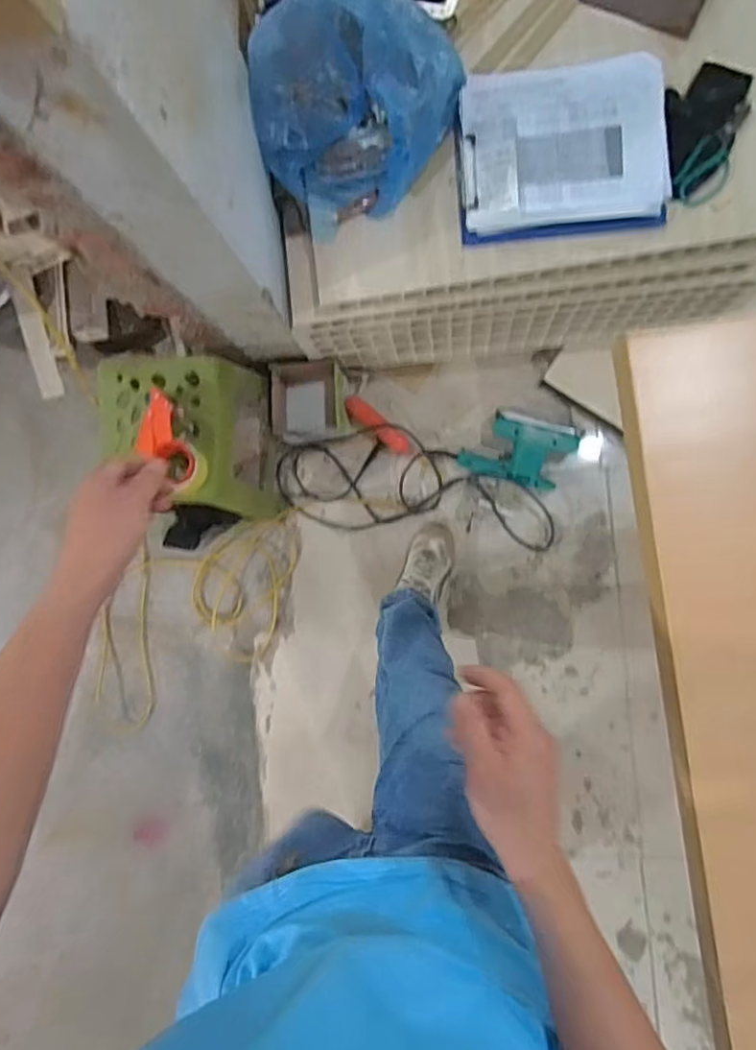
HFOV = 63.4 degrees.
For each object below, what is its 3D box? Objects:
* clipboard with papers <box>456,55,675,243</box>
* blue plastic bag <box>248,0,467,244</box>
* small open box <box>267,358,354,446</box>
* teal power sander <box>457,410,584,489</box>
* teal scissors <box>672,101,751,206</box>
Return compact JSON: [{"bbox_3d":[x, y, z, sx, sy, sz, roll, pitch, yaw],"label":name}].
[{"bbox_3d":[0.282,-0.588,0.950,0.313,0.042,0.264,-1,90,12],"label":"clipboard with papers"},{"bbox_3d":[-0.031,-0.654,0.917,0.329,0.171,0.284,-25,86,5],"label":"blue plastic bag"},{"bbox_3d":[-0.146,-0.260,1.293,0.152,0.119,0.147,-5,88,6],"label":"small open box"},{"bbox_3d":[0.293,-0.153,1.266,0.236,0.100,0.138,12,90,7],"label":"teal power sander"},{"bbox_3d":[0.521,-0.570,0.939,0.068,0.024,0.171,32,92,7],"label":"teal scissors"}]

